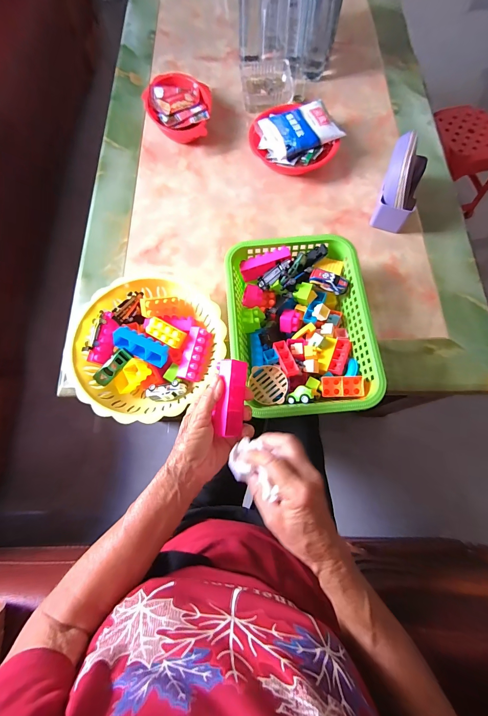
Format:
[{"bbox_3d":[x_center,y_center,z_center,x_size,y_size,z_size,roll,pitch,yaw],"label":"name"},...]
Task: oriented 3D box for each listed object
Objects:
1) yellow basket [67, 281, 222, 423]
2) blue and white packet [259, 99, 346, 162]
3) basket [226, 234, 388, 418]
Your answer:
[{"bbox_3d":[-0.160,-0.017,0.511,0.229,0.071,0.230,0,73,1],"label":"yellow basket"},{"bbox_3d":[0.115,-0.482,0.637,0.153,0.026,0.111,-23,74,-6],"label":"blue and white packet"},{"bbox_3d":[0.088,-0.053,0.509,0.217,0.085,0.296,-4,73,0],"label":"basket"}]

